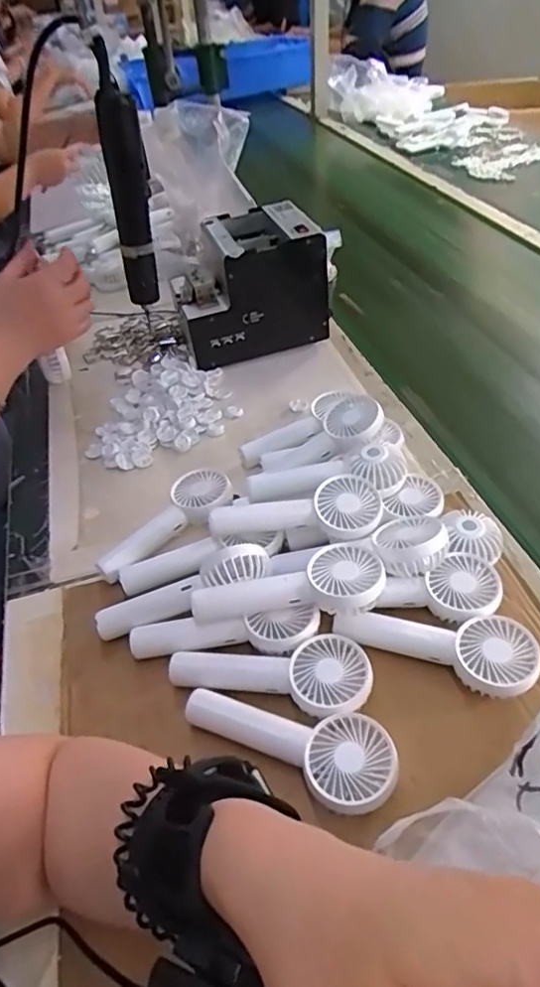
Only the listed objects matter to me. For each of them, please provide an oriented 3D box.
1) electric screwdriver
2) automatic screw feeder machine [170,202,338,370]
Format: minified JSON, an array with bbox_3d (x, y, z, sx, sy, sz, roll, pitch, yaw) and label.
[{"bbox_3d":[-0.141,-0.303,0.582,0.036,0.216,0.045,4,44,8],"label":"electric screwdriver"},{"bbox_3d":[-0.031,-0.267,0.749,0.179,0.148,0.131,-15,45,-11],"label":"automatic screw feeder machine"}]

